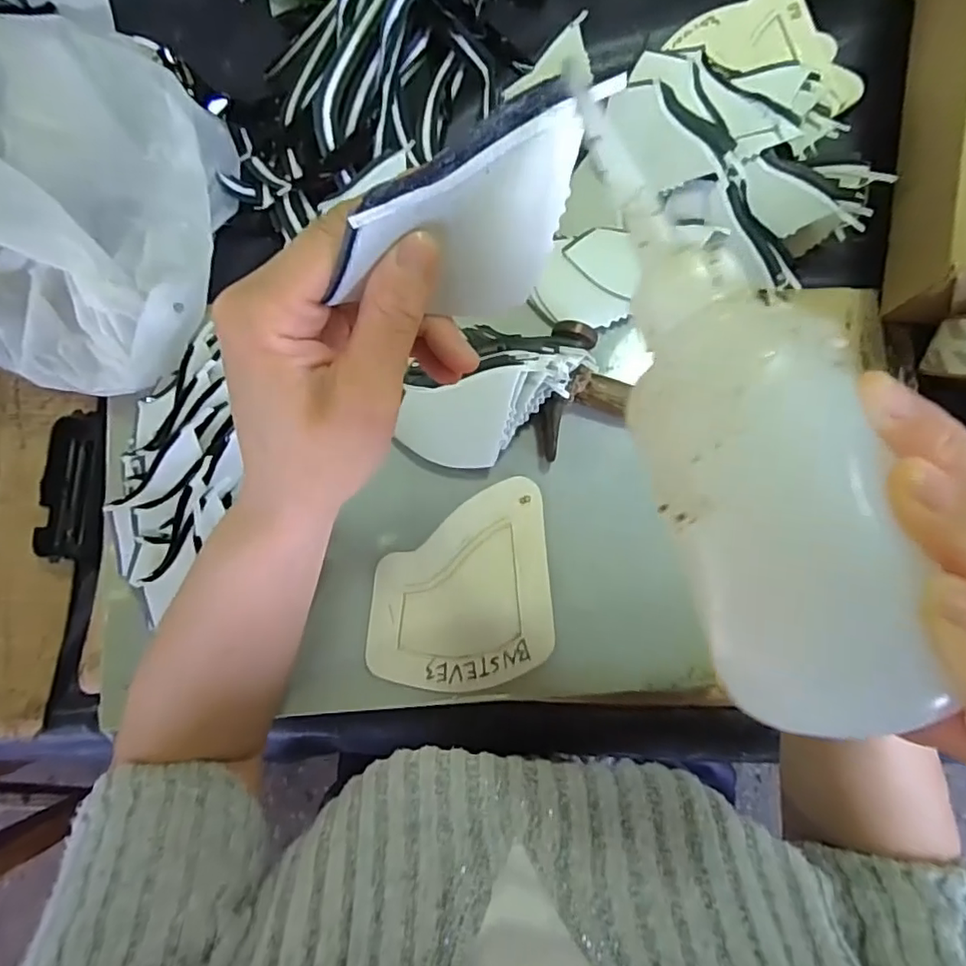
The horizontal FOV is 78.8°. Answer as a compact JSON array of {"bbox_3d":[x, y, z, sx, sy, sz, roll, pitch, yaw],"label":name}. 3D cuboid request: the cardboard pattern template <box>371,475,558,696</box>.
[{"bbox_3d":[-0.016,0.067,0.386,0.117,0.007,0.127,-5,82,4],"label":"cardboard pattern template"}]

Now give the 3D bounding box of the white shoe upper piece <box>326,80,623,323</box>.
[{"bbox_3d":[-0.004,-0.088,0.184,0.072,0.076,0.005,-2,42,-31],"label":"white shoe upper piece"}]

